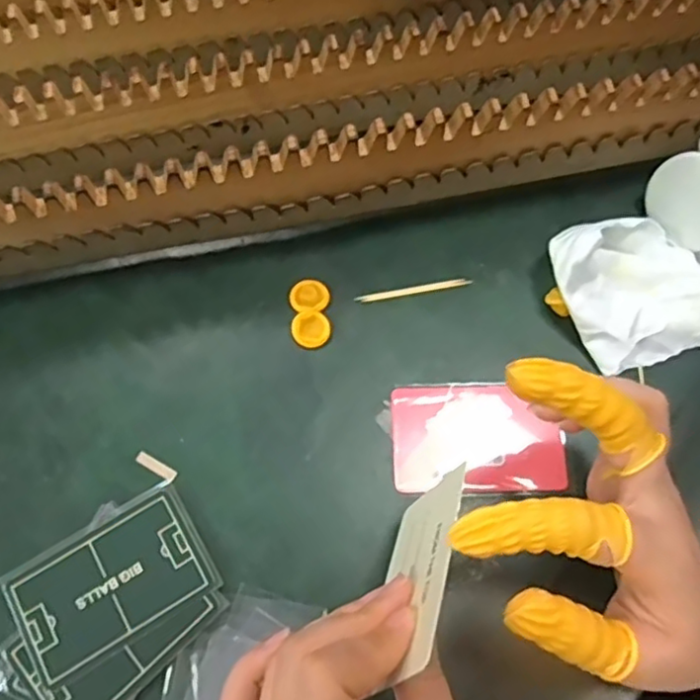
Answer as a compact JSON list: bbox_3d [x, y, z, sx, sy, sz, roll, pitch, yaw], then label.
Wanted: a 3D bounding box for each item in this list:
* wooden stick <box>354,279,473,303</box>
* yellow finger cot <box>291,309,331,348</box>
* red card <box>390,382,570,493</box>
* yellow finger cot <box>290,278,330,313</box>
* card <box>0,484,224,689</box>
[{"bbox_3d":[0.036,-0.033,0.359,0.065,0.004,0.005,-11,70,-3],"label":"wooden stick"},{"bbox_3d":[-0.021,-0.011,0.349,0.020,0.005,0.021,-5,69,-1],"label":"yellow finger cot"},{"bbox_3d":[0.066,0.045,0.330,0.087,0.004,0.055,-1,70,0],"label":"red card"},{"bbox_3d":[-0.022,-0.030,0.357,0.021,0.005,0.021,-4,69,-1],"label":"yellow finger cot"},{"bbox_3d":[-0.111,0.108,0.301,0.087,0.004,0.056,-29,70,-10],"label":"card"}]

